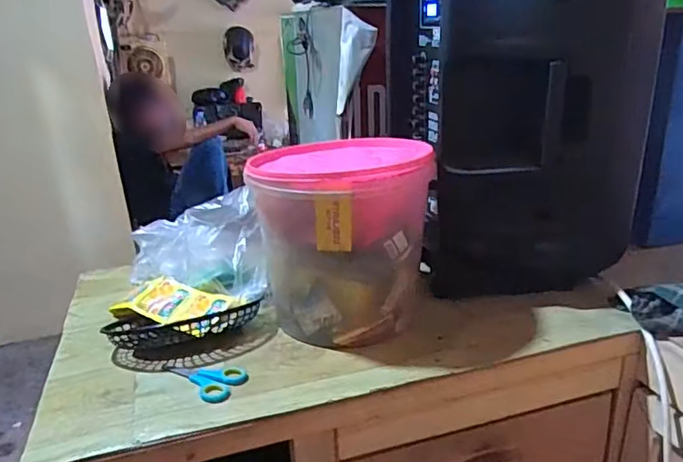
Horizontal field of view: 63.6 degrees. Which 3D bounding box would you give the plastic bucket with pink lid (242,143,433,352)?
[{"bbox_3d":[0.006,0.018,0.768,0.220,0.241,0.201,-3,21,1],"label":"plastic bucket with pink lid"}]

